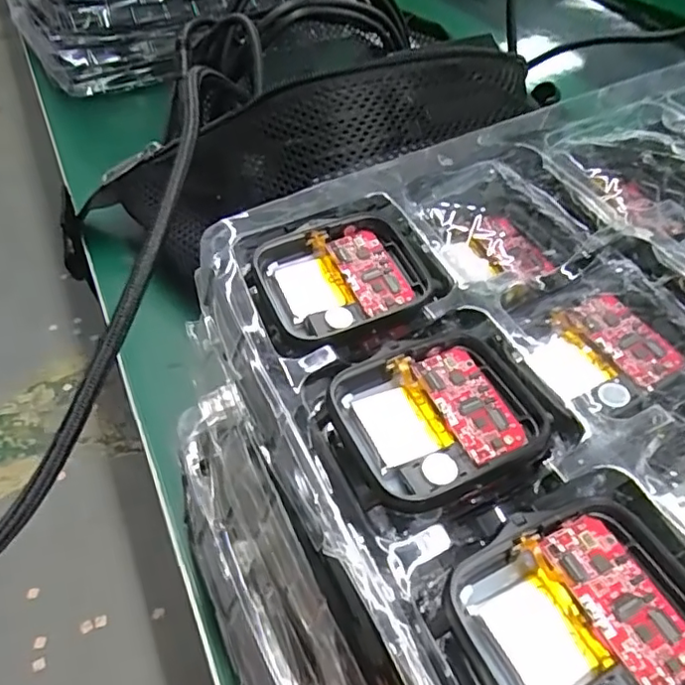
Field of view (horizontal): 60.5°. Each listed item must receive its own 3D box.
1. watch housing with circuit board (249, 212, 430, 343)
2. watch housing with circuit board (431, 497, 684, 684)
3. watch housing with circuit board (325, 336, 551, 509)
[{"bbox_3d":[0.003,-0.017,0.163,0.046,0.012,0.037,-15,52,-13],"label":"watch housing with circuit board"},{"bbox_3d":[0.044,0.049,0.104,0.047,0.006,0.037,-21,53,-17],"label":"watch housing with circuit board"},{"bbox_3d":[0.023,0.017,0.134,0.045,0.008,0.038,-16,52,-14],"label":"watch housing with circuit board"}]

